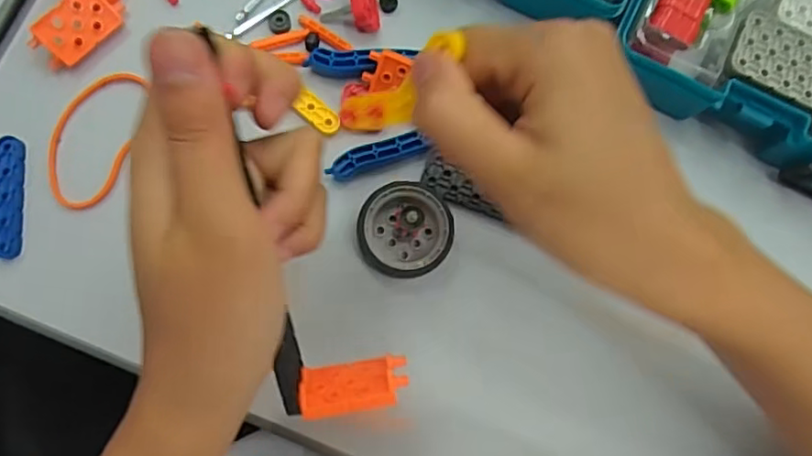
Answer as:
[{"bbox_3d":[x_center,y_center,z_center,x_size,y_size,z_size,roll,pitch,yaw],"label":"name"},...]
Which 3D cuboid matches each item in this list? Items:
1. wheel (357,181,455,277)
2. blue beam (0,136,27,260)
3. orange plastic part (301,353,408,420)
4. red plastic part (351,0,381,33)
[{"bbox_3d":[-0.001,0.001,0.316,0.047,0.020,0.047,1,82,-5],"label":"wheel"},{"bbox_3d":[-0.202,-0.016,0.307,0.013,0.007,0.062,-3,83,-6],"label":"blue beam"},{"bbox_3d":[-0.022,0.063,0.250,0.044,0.027,0.010,-10,121,-5],"label":"orange plastic part"},{"bbox_3d":[-0.022,-0.122,0.329,0.016,0.024,0.026,-6,83,-6],"label":"red plastic part"}]

